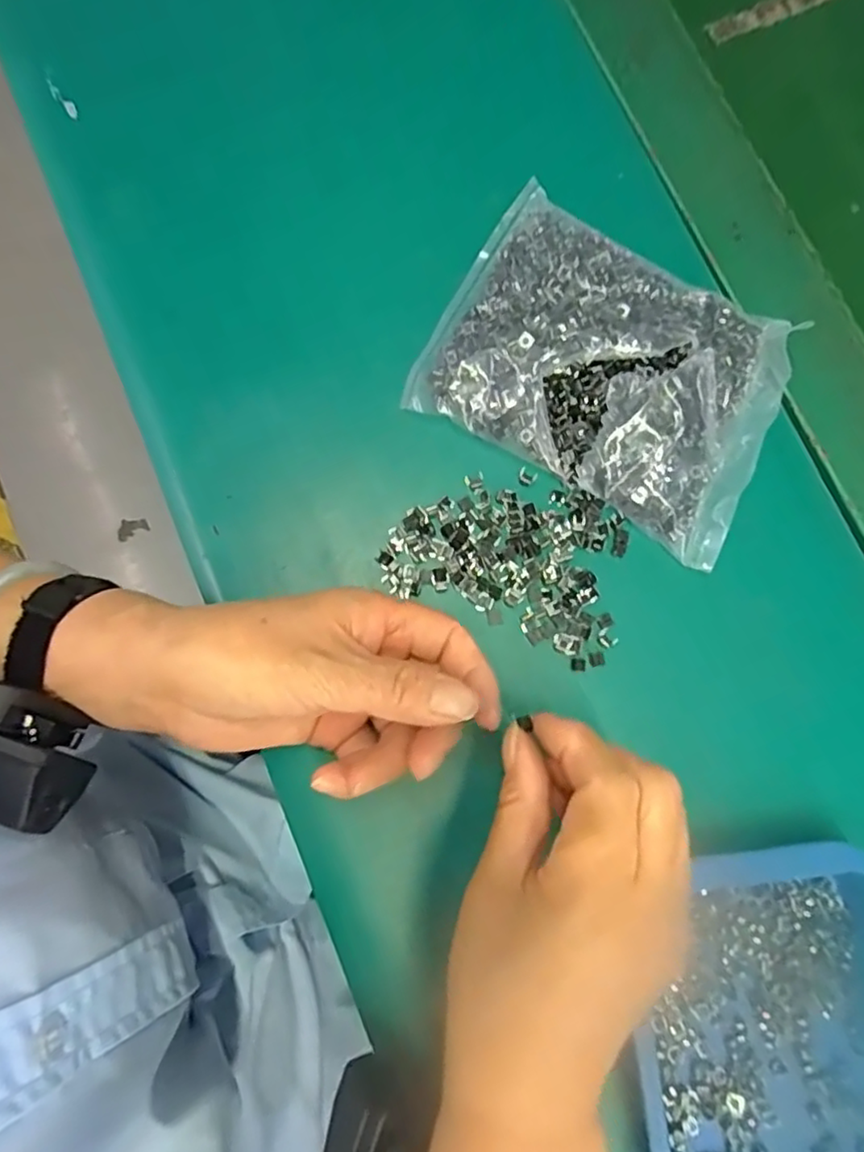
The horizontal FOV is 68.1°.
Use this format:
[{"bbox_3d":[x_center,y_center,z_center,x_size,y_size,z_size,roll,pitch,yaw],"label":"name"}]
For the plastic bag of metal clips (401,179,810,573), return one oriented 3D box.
[{"bbox_3d":[0.087,-0.103,0.309,0.170,0.035,0.127,29,80,4],"label":"plastic bag of metal clips"}]

